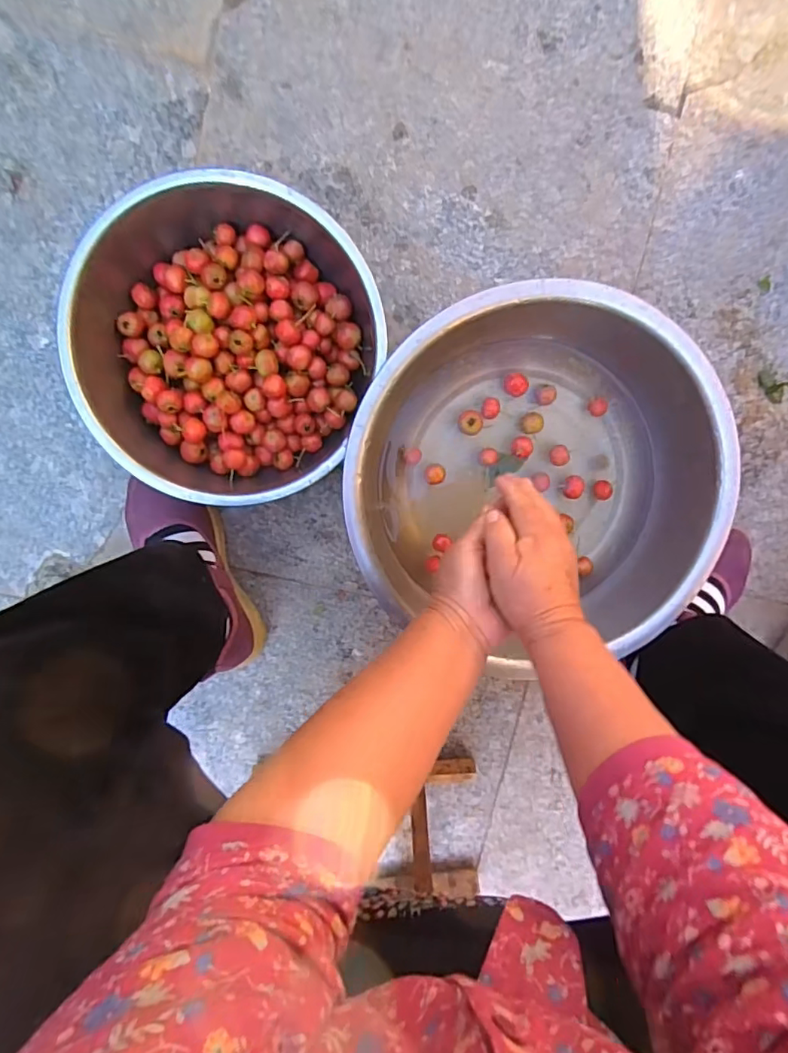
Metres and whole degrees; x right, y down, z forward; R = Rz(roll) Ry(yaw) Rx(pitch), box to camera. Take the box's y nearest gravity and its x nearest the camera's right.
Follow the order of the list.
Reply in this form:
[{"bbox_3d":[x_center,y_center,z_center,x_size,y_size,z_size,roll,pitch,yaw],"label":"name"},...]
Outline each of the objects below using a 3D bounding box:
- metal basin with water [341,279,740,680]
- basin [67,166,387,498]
[{"bbox_3d":[0.142,-0.050,0.577,0.377,0.129,0.356,0,98,-3],"label":"metal basin with water"},{"bbox_3d":[-0.163,-0.179,0.549,0.276,0.127,0.283,0,98,-3],"label":"basin"}]

